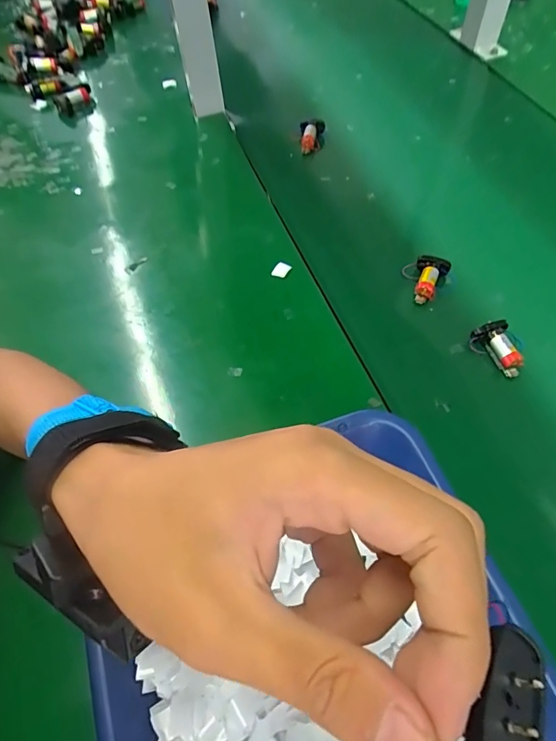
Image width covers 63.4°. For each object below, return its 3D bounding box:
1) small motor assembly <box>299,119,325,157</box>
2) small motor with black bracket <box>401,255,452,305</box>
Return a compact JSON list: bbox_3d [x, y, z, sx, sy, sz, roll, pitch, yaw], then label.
[{"bbox_3d":[0.046,-0.309,0.593,0.032,0.016,0.054,2,58,3],"label":"small motor assembly"},{"bbox_3d":[0.146,-0.096,0.456,0.040,0.022,0.050,28,62,18],"label":"small motor with black bracket"}]

